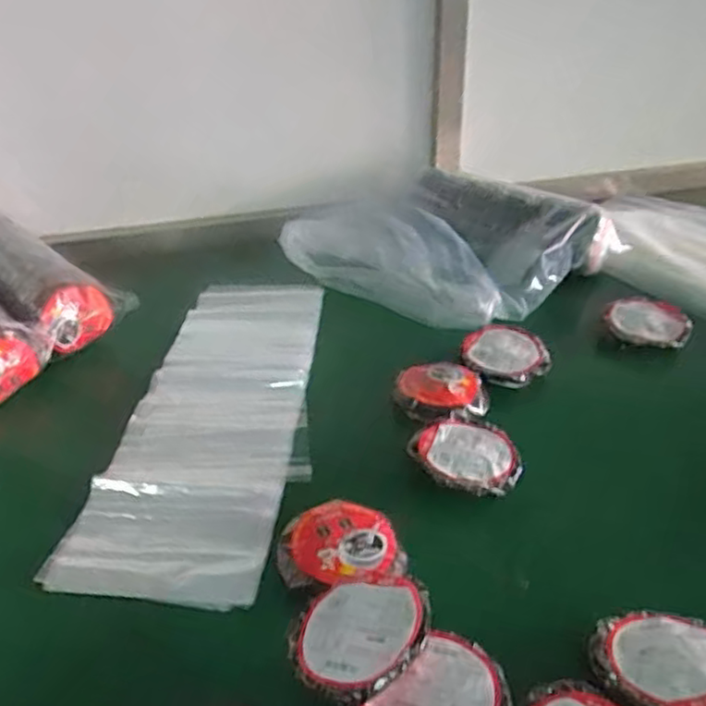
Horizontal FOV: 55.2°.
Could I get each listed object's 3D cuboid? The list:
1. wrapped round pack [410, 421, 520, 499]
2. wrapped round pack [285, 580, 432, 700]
[{"bbox_3d":[0.191,0.162,1.110,0.169,0.041,0.174,-1,32,1],"label":"wrapped round pack"},{"bbox_3d":[0.003,0.324,0.784,0.159,0.032,0.143,-6,34,23],"label":"wrapped round pack"}]

